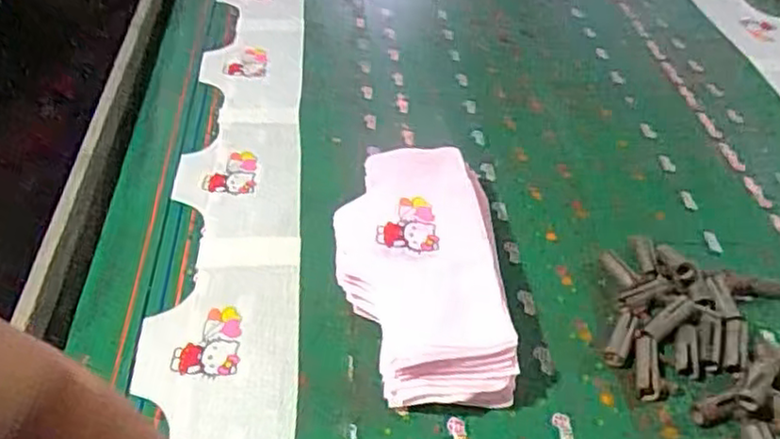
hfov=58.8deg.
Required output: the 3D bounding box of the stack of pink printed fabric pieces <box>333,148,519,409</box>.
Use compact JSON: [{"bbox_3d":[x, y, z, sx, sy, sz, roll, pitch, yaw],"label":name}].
[{"bbox_3d":[0.026,0.041,0.750,0.169,0.075,0.335,2,42,-4],"label":"stack of pink printed fabric pieces"}]

